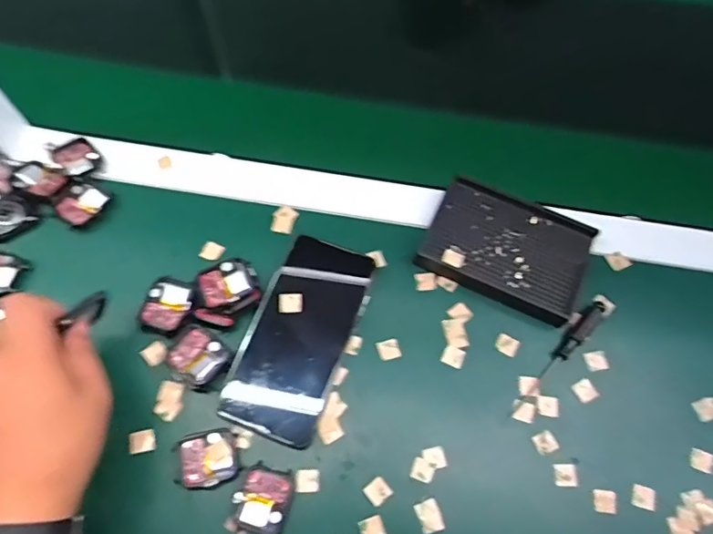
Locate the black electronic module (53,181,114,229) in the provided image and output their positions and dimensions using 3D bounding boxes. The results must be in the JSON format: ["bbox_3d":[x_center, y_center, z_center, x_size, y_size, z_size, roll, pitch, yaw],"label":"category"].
[{"bbox_3d":[-0.243,-0.058,0.459,0.039,0.007,0.042,41,72,14],"label":"black electronic module"}]

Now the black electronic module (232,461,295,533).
[{"bbox_3d":[-0.067,0.169,0.375,0.038,0.011,0.045,17,67,5],"label":"black electronic module"}]

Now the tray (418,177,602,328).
[{"bbox_3d":[0.129,-0.014,0.447,0.133,0.022,0.089,23,68,8],"label":"tray"}]

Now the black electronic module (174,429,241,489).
[{"bbox_3d":[-0.110,0.142,0.383,0.043,0.008,0.038,-8,67,-5],"label":"black electronic module"}]

